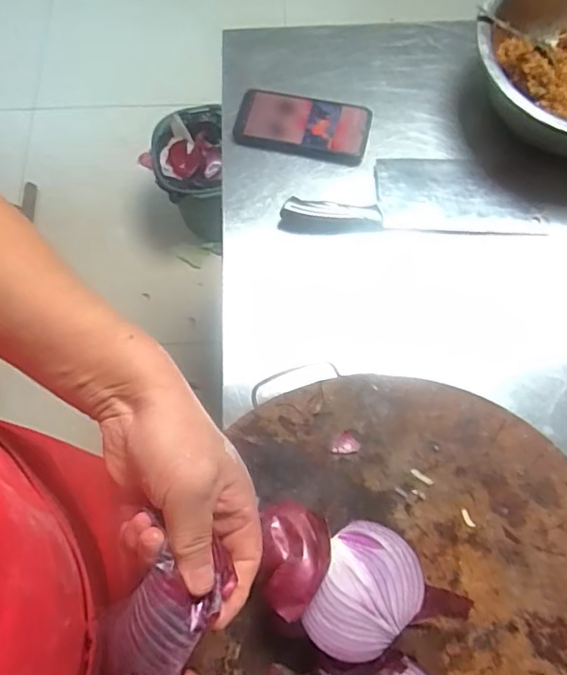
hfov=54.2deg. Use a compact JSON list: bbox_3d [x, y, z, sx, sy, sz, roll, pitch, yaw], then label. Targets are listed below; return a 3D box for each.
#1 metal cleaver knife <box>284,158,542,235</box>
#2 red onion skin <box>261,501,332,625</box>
[{"bbox_3d":[0.157,-0.175,0.677,0.308,0.028,0.099,2,70,2],"label":"metal cleaver knife"},{"bbox_3d":[0.009,0.179,0.453,0.053,0.052,0.082,0,70,1],"label":"red onion skin"}]

